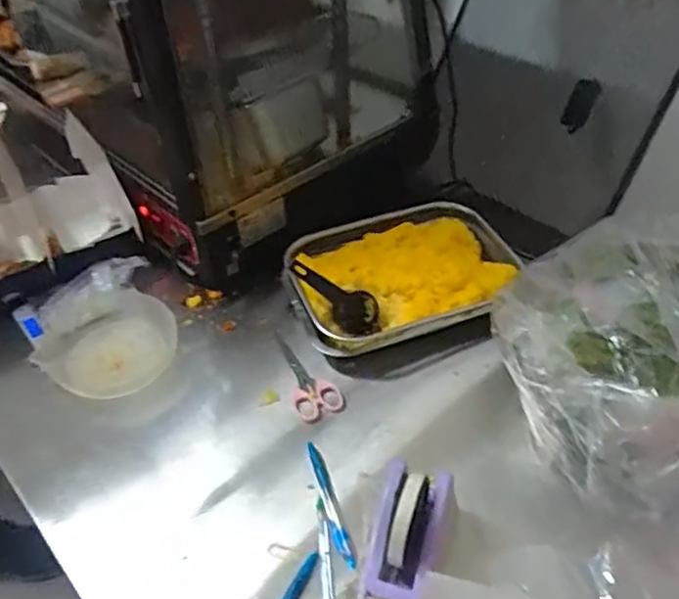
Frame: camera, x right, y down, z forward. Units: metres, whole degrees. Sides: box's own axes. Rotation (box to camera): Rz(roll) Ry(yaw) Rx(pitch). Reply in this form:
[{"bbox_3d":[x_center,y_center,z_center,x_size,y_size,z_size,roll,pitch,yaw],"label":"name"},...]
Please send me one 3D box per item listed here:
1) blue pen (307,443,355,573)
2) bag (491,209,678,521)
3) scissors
[{"bbox_3d":[-0.009,0.209,0.641,0.013,0.019,0.142,-12,43,-10],"label":"blue pen"},{"bbox_3d":[0.311,0.041,0.673,0.263,0.168,0.272,-23,47,-21],"label":"bag"},{"bbox_3d":[-0.041,0.090,0.764,0.054,0.004,0.123,-20,53,-13],"label":"scissors"}]

